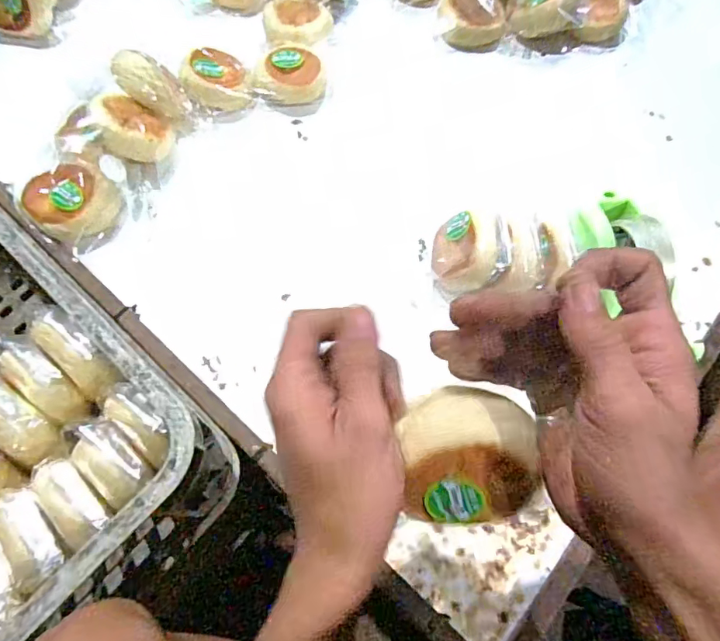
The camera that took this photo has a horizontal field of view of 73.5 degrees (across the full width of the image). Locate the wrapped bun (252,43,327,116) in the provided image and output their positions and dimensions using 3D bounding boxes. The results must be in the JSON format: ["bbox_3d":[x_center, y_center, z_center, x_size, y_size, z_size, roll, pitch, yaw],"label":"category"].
[{"bbox_3d":[-0.085,-0.310,0.620,0.089,0.035,0.087,24,67,10],"label":"wrapped bun"}]

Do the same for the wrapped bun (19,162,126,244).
[{"bbox_3d":[-0.310,-0.129,0.527,0.090,0.053,0.087,0,65,0],"label":"wrapped bun"}]

